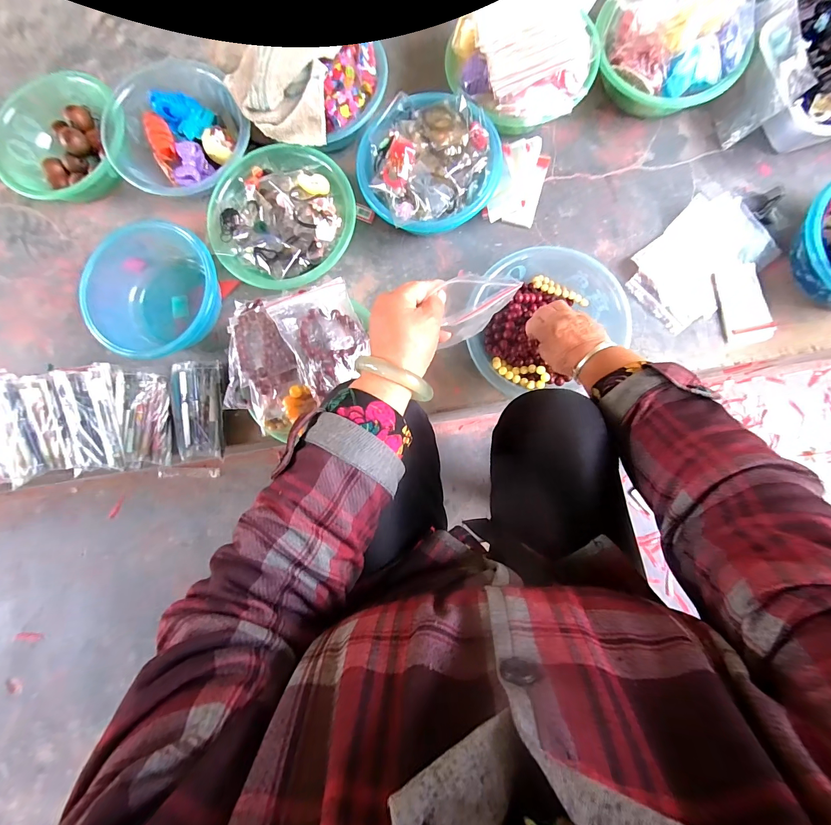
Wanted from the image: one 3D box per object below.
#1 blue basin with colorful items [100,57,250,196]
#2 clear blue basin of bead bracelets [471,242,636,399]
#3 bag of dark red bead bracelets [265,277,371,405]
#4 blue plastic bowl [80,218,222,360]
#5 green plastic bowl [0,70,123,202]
[{"bbox_3d":[-0.409,-0.488,0.632,0.221,0.077,0.214,0,84,4],"label":"blue basin with colorful items"},{"bbox_3d":[0.193,-0.133,0.566,0.215,0.089,0.232,0,84,4],"label":"clear blue basin of bead bracelets"},{"bbox_3d":[-0.127,-0.108,0.505,0.107,0.030,0.139,-27,93,-22],"label":"bag of dark red bead bracelets"},{"bbox_3d":[-0.428,-0.194,0.598,0.206,0.076,0.212,20,86,6],"label":"blue plastic bowl"},{"bbox_3d":[-0.628,-0.481,0.646,0.205,0.077,0.226,9,84,5],"label":"green plastic bowl"}]

